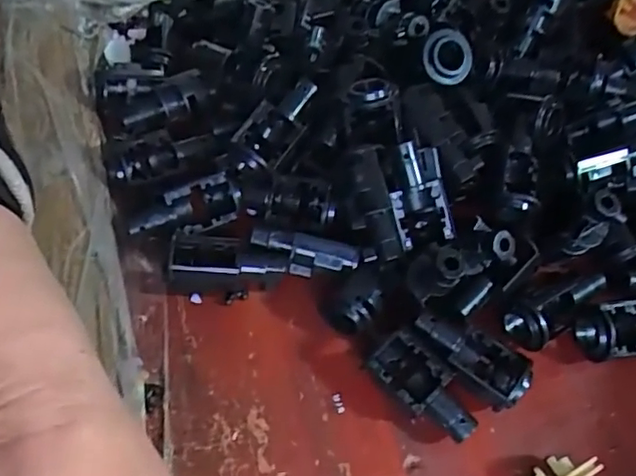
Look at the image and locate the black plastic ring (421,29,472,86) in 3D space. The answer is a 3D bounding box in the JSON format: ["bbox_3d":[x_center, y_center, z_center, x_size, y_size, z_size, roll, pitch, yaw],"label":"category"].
[{"bbox_3d":[0.065,-0.091,0.312,0.026,0.007,0.026,-1,94,-13],"label":"black plastic ring"}]

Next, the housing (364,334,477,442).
[{"bbox_3d":[0.046,0.062,0.260,0.048,0.021,0.026,40,61,17],"label":"housing"}]

